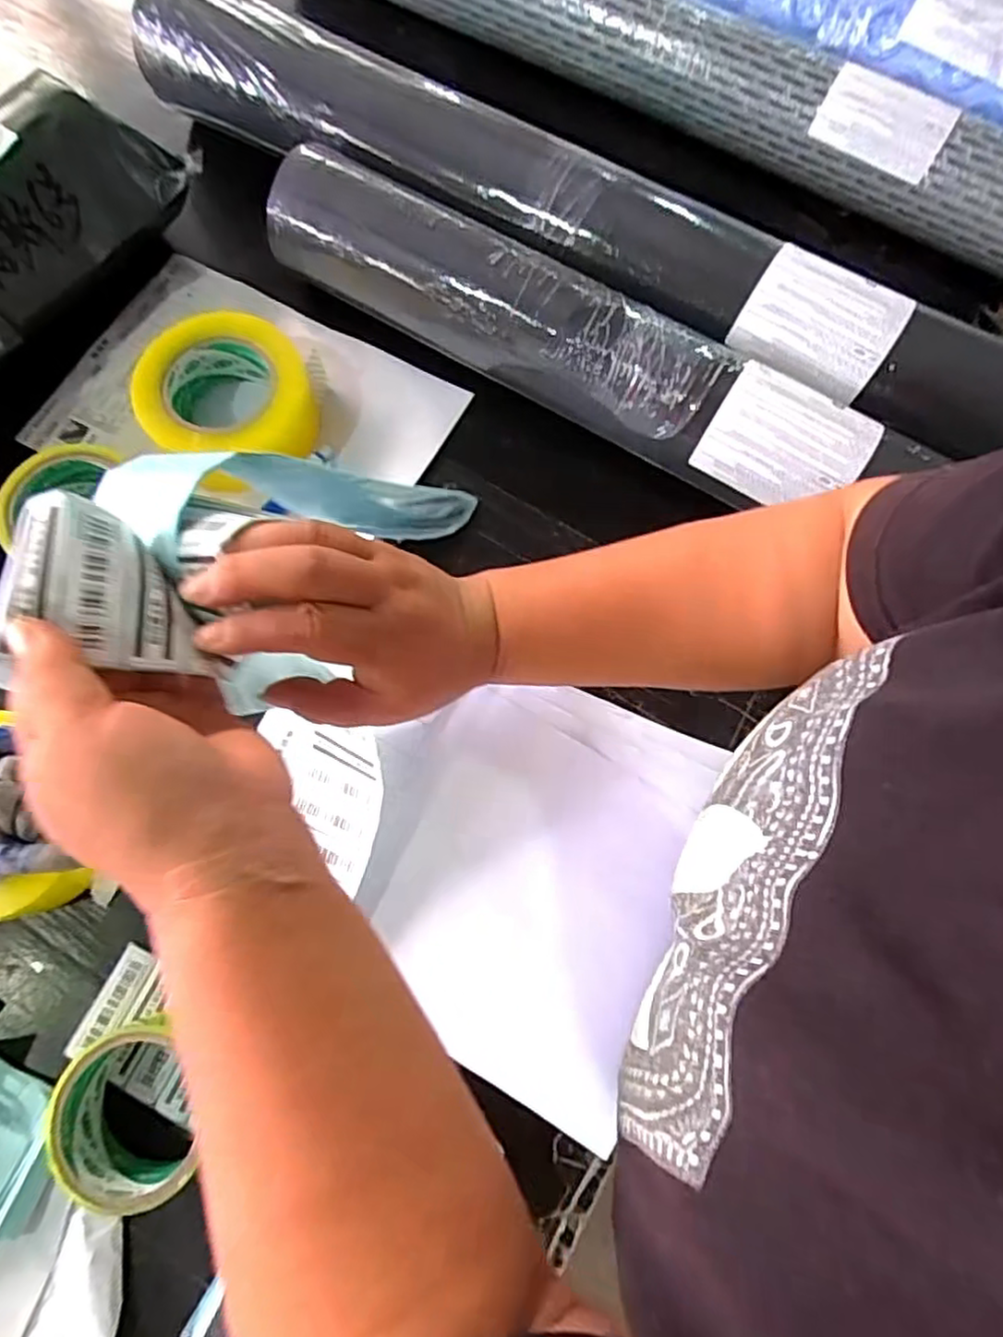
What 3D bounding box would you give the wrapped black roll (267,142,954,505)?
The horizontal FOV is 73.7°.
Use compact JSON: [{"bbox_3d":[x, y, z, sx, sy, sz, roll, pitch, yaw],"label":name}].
[{"bbox_3d":[0.048,-0.244,0.502,0.480,0.090,0.088,30,76,6],"label":"wrapped black roll"}]

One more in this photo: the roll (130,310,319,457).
[{"bbox_3d":[-0.204,-0.202,0.501,0.122,0.051,0.118,-22,77,-7],"label":"roll"}]

